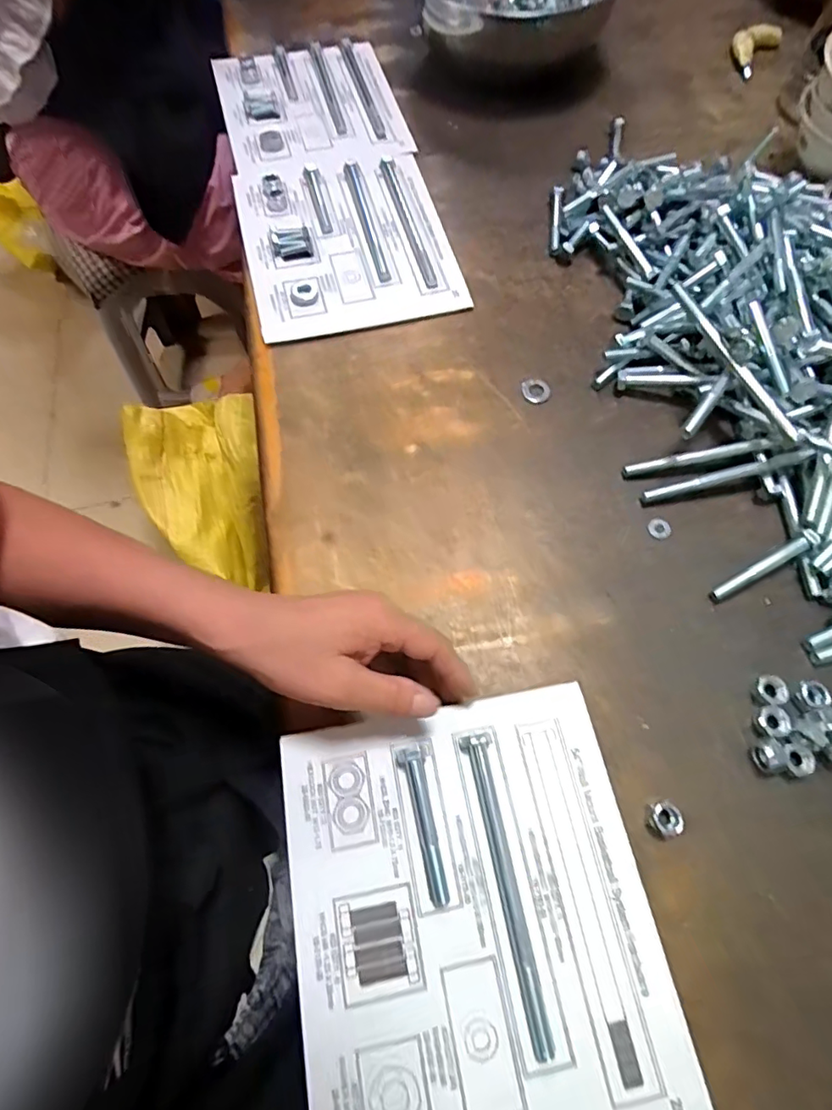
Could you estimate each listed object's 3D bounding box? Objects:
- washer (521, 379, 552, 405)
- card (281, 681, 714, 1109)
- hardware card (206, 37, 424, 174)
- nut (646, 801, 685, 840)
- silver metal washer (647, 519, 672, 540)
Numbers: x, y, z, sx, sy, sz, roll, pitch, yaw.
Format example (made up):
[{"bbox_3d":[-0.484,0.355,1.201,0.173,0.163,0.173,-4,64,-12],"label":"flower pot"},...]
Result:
[{"bbox_3d":[0.101,-0.137,0.452,0.024,0.004,0.022,-6,65,-4],"label":"washer"},{"bbox_3d":[0.032,0.198,0.293,0.189,0.006,0.222,-10,66,-6],"label":"card"},{"bbox_3d":[-0.118,-0.505,0.600,0.190,0.013,0.236,-14,66,-8],"label":"hardware card"},{"bbox_3d":[0.148,0.158,0.321,0.016,0.013,0.020,12,65,4],"label":"nut"},{"bbox_3d":[0.183,-0.020,0.406,0.015,0.004,0.016,-15,66,-8],"label":"silver metal washer"}]

